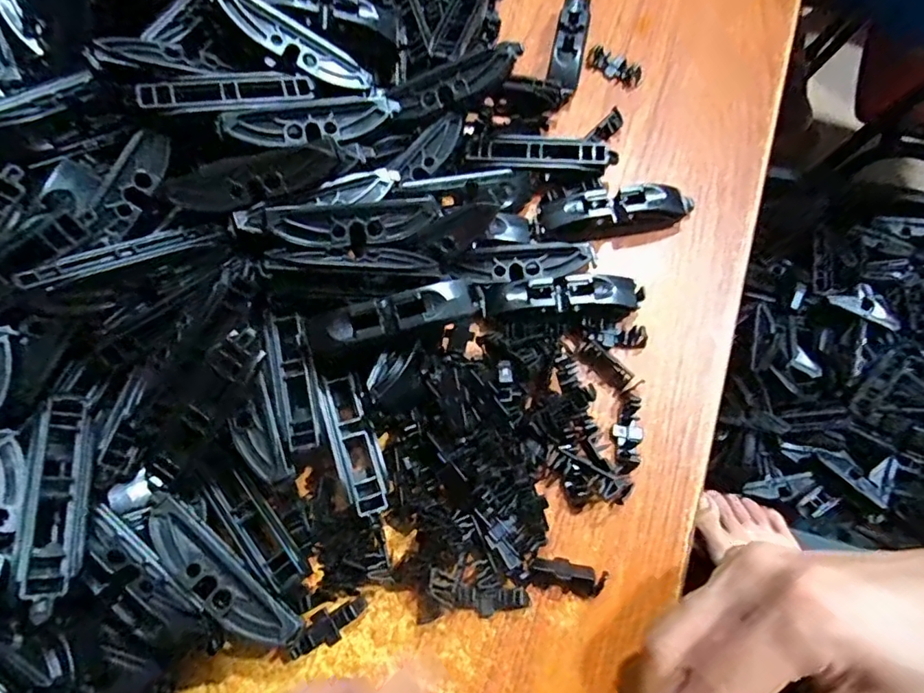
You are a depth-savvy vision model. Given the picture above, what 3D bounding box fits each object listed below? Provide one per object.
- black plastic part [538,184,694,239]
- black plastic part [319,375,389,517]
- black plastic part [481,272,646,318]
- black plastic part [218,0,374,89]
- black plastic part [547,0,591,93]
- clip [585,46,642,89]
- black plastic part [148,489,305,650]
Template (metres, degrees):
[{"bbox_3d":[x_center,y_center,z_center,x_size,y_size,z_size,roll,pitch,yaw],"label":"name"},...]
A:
[{"bbox_3d":[0.081,-0.071,0.270,0.075,0.015,0.021,-9,69,-1],"label":"black plastic part"},{"bbox_3d":[-0.048,0.043,0.232,0.019,0.008,0.062,-20,70,-6],"label":"black plastic part"},{"bbox_3d":[0.048,-0.024,0.255,0.074,0.013,0.018,-1,69,2],"label":"black plastic part"},{"bbox_3d":[-0.080,-0.145,0.248,0.078,0.007,0.016,24,70,-22],"label":"black plastic part"},{"bbox_3d":[0.065,-0.185,0.313,0.018,0.018,0.074,11,70,6],"label":"black plastic part"},{"bbox_3d":[0.090,-0.166,0.310,0.034,0.009,0.011,40,75,15],"label":"clip"},{"bbox_3d":[-0.098,0.091,0.210,0.077,0.014,0.019,39,75,15],"label":"black plastic part"}]

